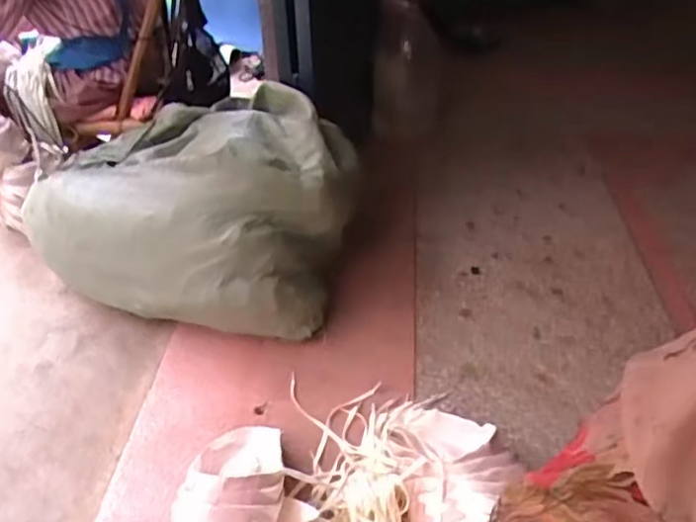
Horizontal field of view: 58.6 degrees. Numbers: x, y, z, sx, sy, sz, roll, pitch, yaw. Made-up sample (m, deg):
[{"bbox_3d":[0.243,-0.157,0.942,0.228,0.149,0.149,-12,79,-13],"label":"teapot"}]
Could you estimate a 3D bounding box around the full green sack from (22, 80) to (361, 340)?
[{"bbox_3d":[-0.313,-0.138,1.324,0.642,0.314,0.462,13,40,18],"label":"full green sack"}]

